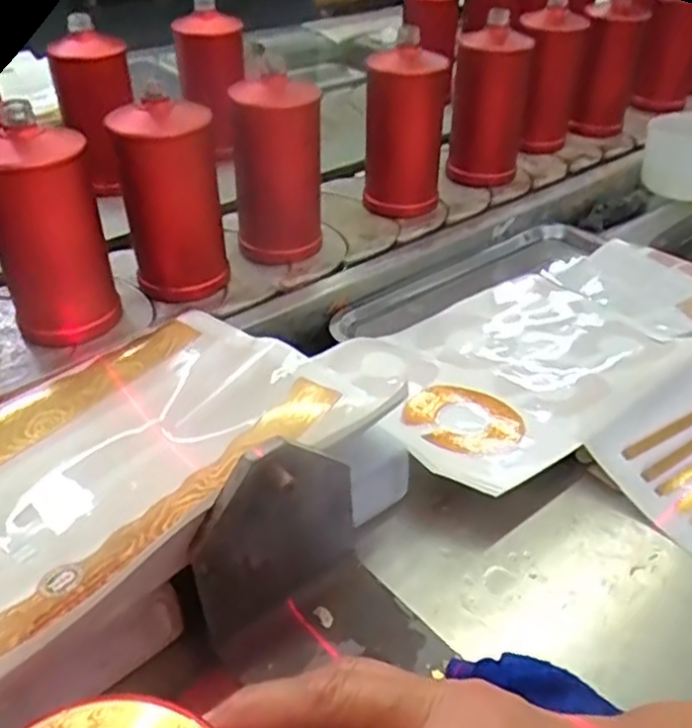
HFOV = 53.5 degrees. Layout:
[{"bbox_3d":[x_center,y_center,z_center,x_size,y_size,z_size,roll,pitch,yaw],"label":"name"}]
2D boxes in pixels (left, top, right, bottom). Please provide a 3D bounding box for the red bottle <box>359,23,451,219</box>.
[{"bbox_3d":[0.066,-0.270,0.785,0.089,0.180,0.096,3,38,5],"label":"red bottle"}]

